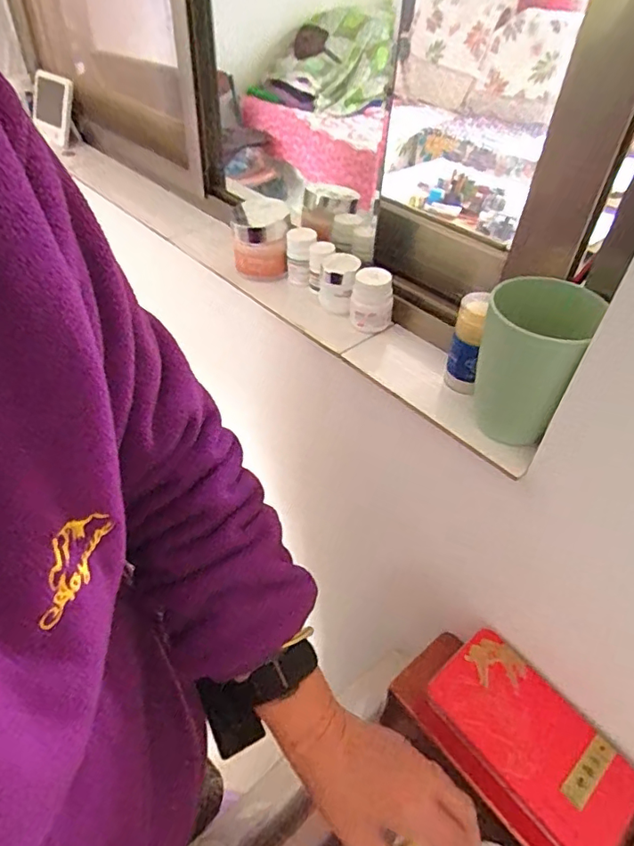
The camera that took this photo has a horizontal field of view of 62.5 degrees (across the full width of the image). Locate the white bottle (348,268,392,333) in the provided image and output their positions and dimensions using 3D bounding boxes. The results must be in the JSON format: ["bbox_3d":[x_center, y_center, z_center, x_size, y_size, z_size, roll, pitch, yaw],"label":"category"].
[{"bbox_3d":[0.051,-0.112,0.488,0.039,0.057,0.032,7,44,3],"label":"white bottle"}]

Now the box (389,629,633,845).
[{"bbox_3d":[0.173,0.276,0.460,0.103,0.058,0.199,-32,55,-31],"label":"box"}]

